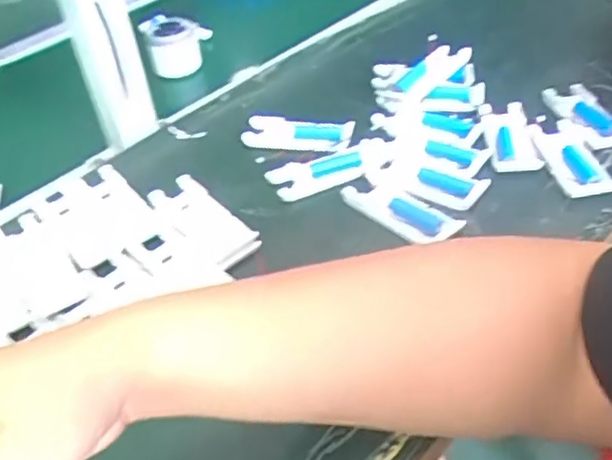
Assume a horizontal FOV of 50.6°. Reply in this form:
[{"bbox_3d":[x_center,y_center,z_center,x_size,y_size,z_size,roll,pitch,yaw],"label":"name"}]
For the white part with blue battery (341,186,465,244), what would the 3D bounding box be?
[{"bbox_3d":[0.081,-0.020,0.548,0.103,0.019,0.038,28,52,34],"label":"white part with blue battery"}]

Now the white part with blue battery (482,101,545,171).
[{"bbox_3d":[0.190,-0.089,0.604,0.043,0.016,0.091,-3,41,5],"label":"white part with blue battery"}]

